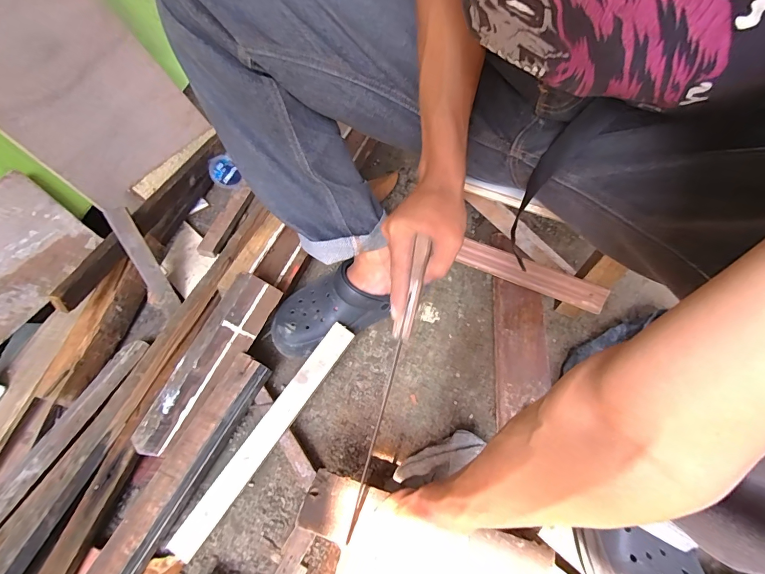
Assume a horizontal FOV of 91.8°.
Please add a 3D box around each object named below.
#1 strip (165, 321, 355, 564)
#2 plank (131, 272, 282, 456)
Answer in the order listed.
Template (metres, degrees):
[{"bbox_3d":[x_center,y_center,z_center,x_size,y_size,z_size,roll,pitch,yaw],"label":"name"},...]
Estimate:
[{"bbox_3d":[-0.159,0.201,0.514,0.036,0.010,0.354,36,76,3],"label":"strip"},{"bbox_3d":[-0.246,0.104,0.526,0.041,0.066,0.270,13,67,53],"label":"plank"}]

